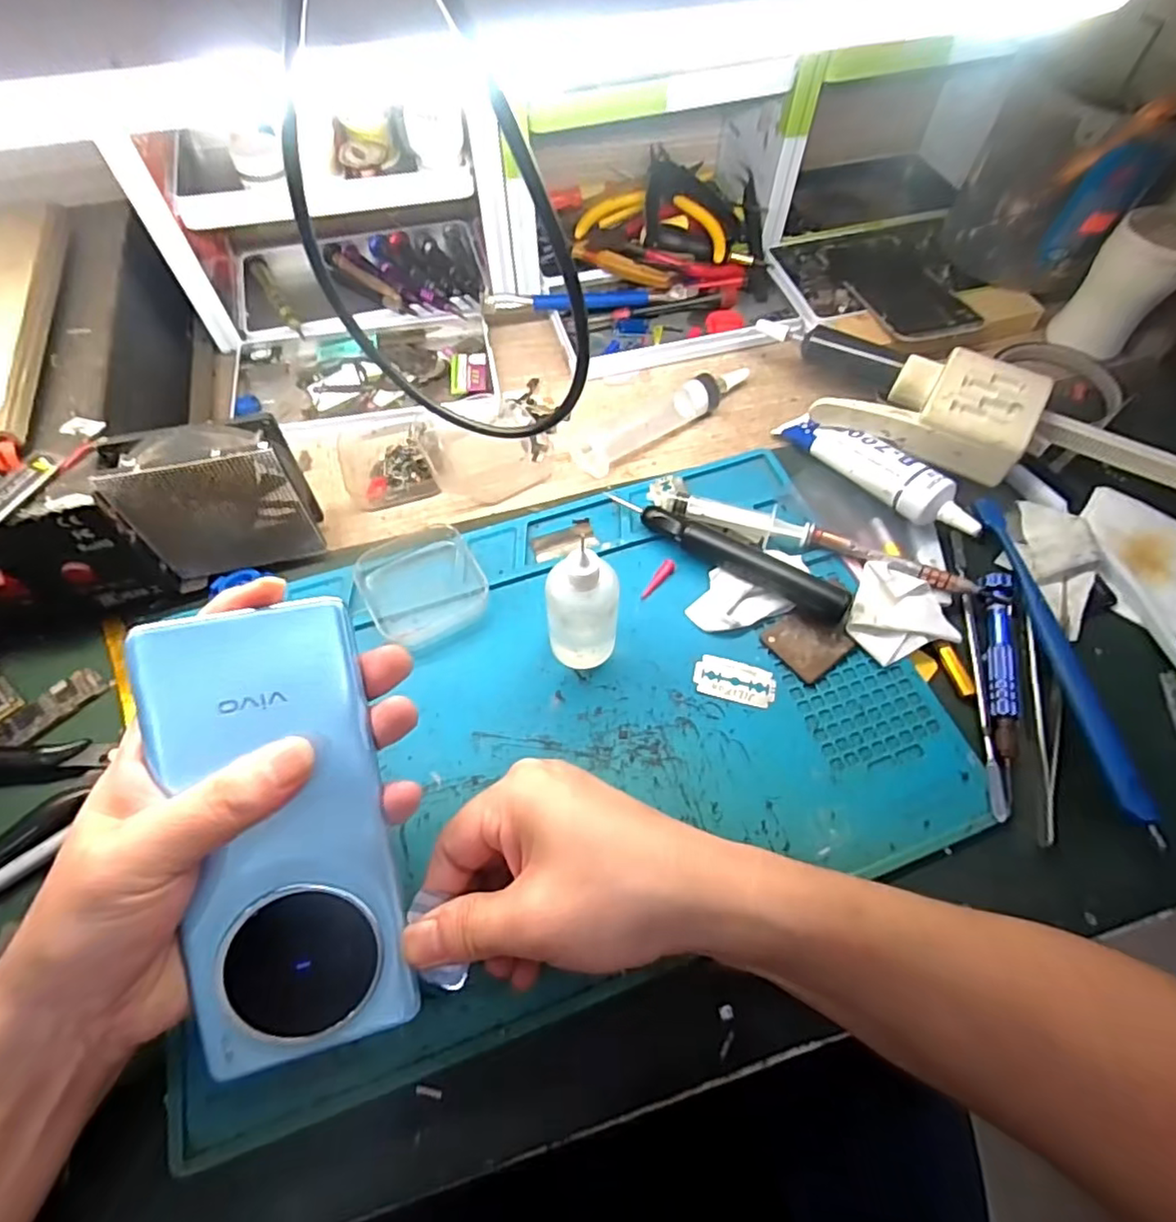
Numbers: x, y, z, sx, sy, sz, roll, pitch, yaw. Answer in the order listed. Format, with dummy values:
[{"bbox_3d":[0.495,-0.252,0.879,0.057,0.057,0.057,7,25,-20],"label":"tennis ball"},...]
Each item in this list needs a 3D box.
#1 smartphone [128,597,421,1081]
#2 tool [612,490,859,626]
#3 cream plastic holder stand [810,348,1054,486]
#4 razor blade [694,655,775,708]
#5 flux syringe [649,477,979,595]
[{"bbox_3d":[-0.113,0.081,0.229,0.071,0.006,0.163,-10,91,-16],"label":"smartphone"},{"bbox_3d":[0.078,-0.033,0.355,0.144,0.023,0.015,30,66,15],"label":"tool"},{"bbox_3d":[0.210,-0.128,0.391,0.117,0.049,0.061,22,64,11],"label":"cream plastic holder stand"},{"bbox_3d":[0.078,0.036,0.330,0.043,0.004,0.024,12,62,6],"label":"razor blade"},{"bbox_3d":[0.127,-0.047,0.367,0.188,0.016,0.029,19,63,9],"label":"flux syringe"}]

